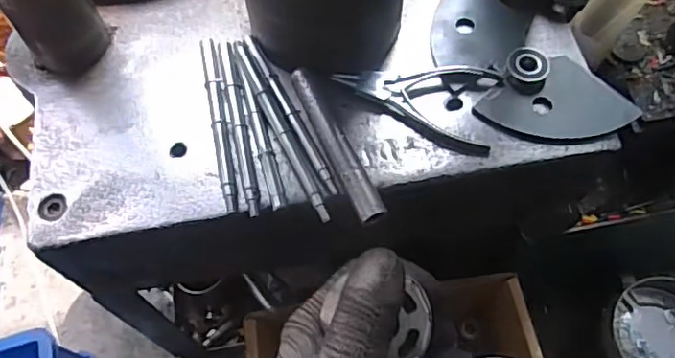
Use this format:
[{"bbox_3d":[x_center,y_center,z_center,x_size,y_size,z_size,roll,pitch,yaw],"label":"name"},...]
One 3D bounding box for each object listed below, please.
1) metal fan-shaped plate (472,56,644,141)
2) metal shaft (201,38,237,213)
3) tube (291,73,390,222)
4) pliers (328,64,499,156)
[{"bbox_3d":[0.173,-0.055,0.459,0.098,0.009,0.079,-29,65,-13],"label":"metal fan-shaped plate"},{"bbox_3d":[-0.094,-0.049,0.463,0.012,0.011,0.161,-12,63,-4],"label":"metal shaft"},{"bbox_3d":[-0.002,-0.026,0.446,0.020,0.020,0.138,-23,64,-10],"label":"tube"},{"bbox_3d":[0.065,-0.070,0.469,0.127,0.014,0.074,16,64,10],"label":"pliers"}]

